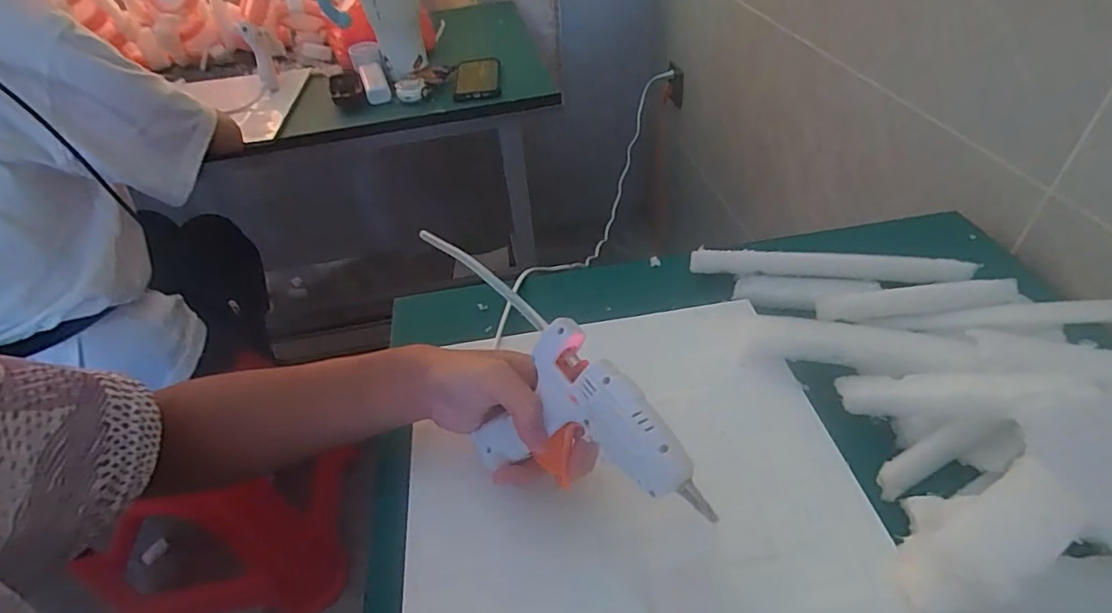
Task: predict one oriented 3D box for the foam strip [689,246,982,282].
[{"bbox_3d":[0.248,-0.041,0.500,0.239,0.013,0.020,3,44,9],"label":"foam strip"}]

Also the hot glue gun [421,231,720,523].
[{"bbox_3d":[-0.024,0.048,0.369,0.036,0.104,0.291,6,21,-48],"label":"hot glue gun"}]

